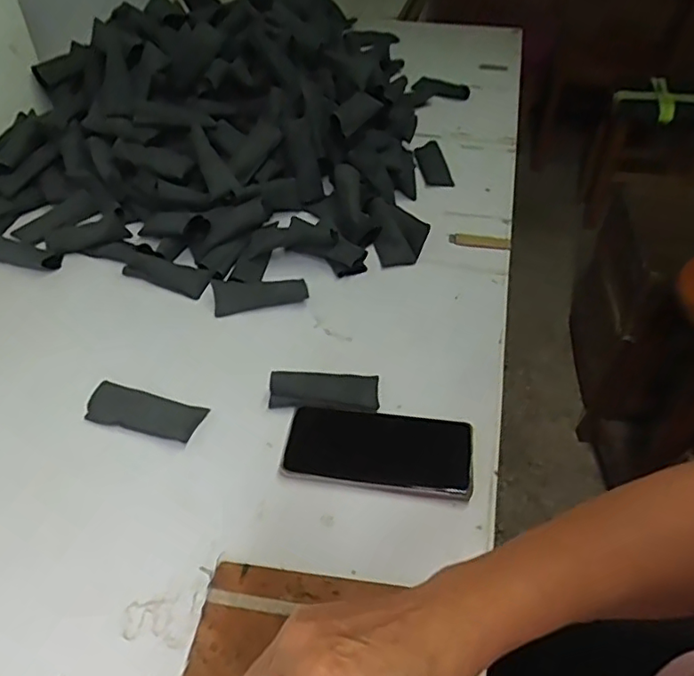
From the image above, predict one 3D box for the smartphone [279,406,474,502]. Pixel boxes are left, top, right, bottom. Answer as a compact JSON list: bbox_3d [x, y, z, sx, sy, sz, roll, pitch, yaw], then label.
[{"bbox_3d":[0.028,0.095,0.513,0.158,0.011,0.075,6,45,7],"label":"smartphone"}]

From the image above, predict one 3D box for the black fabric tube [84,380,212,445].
[{"bbox_3d":[-0.185,0.066,0.540,0.102,0.012,0.040,10,46,10],"label":"black fabric tube"}]

